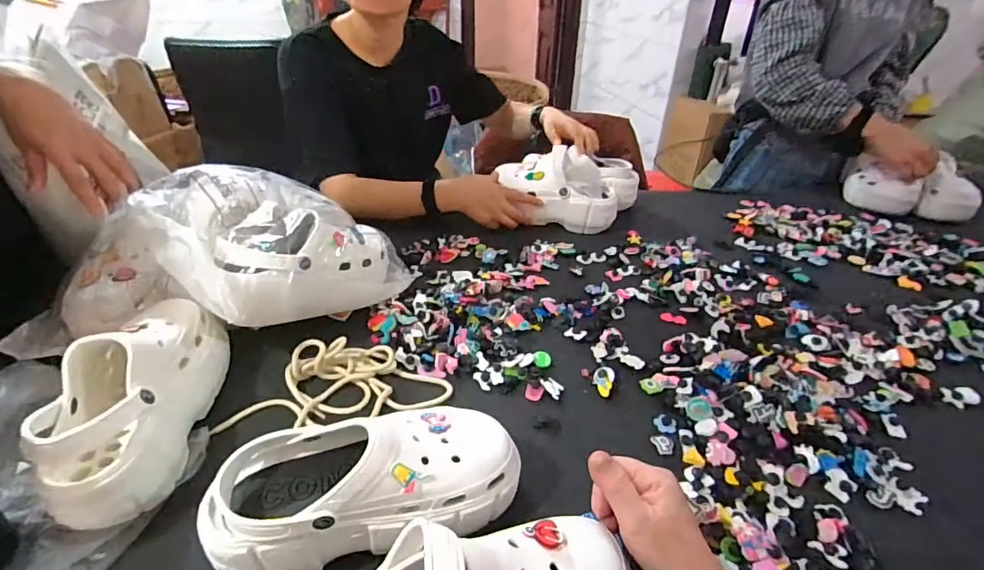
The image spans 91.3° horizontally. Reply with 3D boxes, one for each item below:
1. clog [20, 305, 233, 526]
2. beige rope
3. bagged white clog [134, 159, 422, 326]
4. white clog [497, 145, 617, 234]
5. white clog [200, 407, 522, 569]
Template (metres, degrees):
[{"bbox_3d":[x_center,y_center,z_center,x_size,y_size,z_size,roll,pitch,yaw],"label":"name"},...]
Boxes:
[{"bbox_3d":[-0.343,0.106,0.471,0.087,0.105,0.240,-2,35,-6],"label":"clog"},{"bbox_3d":[-0.171,0.105,0.549,0.239,0.033,0.097,-4,35,-8],"label":"beige rope"},{"bbox_3d":[-0.278,-0.056,0.649,0.216,0.183,0.266,28,42,32],"label":"bagged white clog"},{"bbox_3d":[0.131,-0.192,0.919,0.226,0.129,0.110,23,40,28],"label":"white clog"},{"bbox_3d":[-0.100,0.164,0.406,0.251,0.105,0.104,-8,36,-13],"label":"white clog"}]

